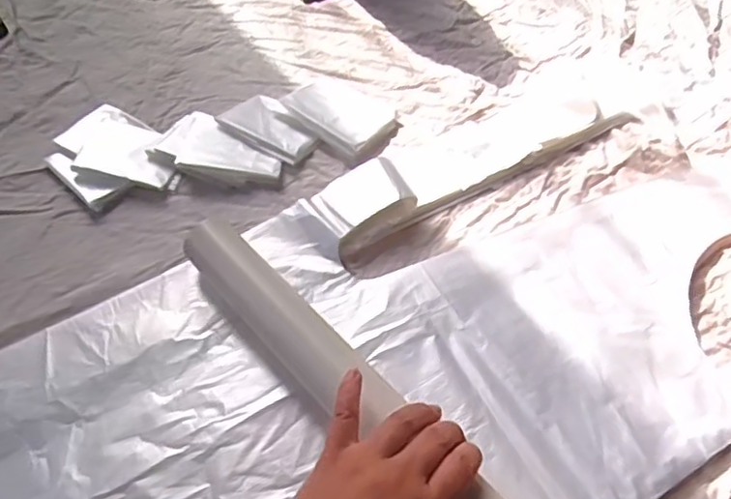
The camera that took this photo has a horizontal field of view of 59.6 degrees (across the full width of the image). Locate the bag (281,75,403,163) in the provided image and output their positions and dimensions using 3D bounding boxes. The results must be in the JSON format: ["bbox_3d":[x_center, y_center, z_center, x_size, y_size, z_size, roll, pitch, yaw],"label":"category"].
[{"bbox_3d":[-0.020,-0.122,0.571,0.094,0.019,0.072,31,61,22],"label":"bag"}]

